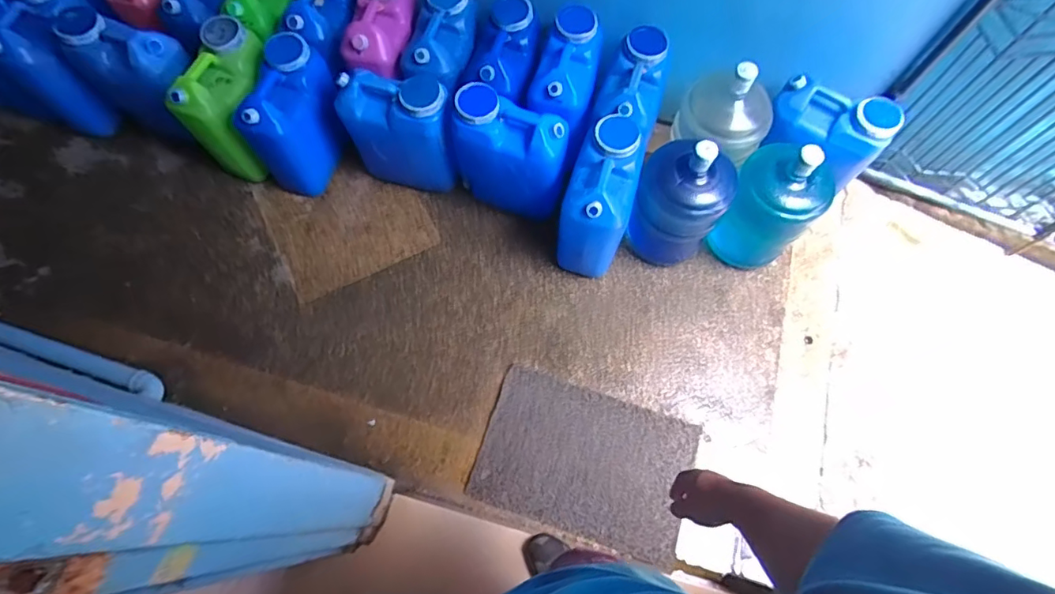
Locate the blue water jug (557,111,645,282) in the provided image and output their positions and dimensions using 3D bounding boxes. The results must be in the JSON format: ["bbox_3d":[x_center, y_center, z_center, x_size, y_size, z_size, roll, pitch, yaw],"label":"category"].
[{"bbox_3d":[0.204,-0.285,1.544,0.187,0.367,0.327,14,69,4],"label":"blue water jug"}]

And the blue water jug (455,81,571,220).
[{"bbox_3d":[-0.038,-0.416,1.575,0.347,0.356,0.170,28,70,9],"label":"blue water jug"}]

